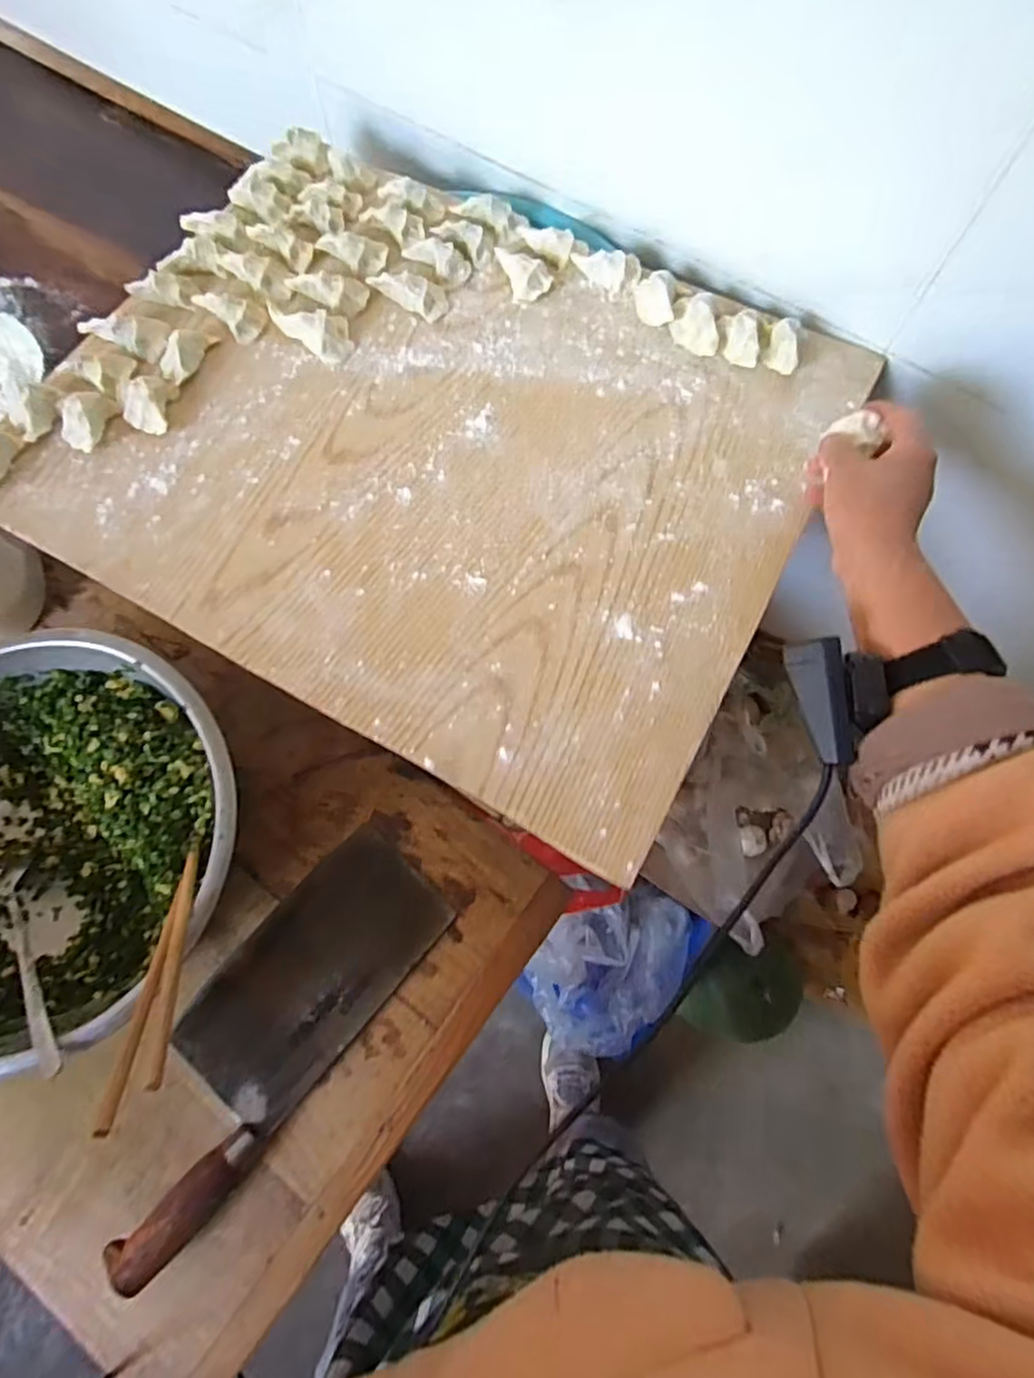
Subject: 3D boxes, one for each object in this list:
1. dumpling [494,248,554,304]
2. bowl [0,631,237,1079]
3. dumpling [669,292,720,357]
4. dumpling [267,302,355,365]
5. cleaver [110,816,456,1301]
[{"bbox_3d":[0.007,-0.353,0.548,0.034,0.020,0.058,-15,69,-6],"label":"dumpling"},{"bbox_3d":[-0.322,0.102,0.444,0.258,0.089,0.260,0,69,0],"label":"bowl"},{"bbox_3d":[0.141,-0.290,0.523,0.032,0.022,0.052,-7,69,-3],"label":"dumpling"},{"bbox_3d":[-0.163,-0.292,0.525,0.071,0.024,0.034,37,73,13],"label":"dumpling"},{"bbox_3d":[-0.173,0.233,0.453,0.098,0.020,0.285,38,73,14],"label":"cleaver"}]

